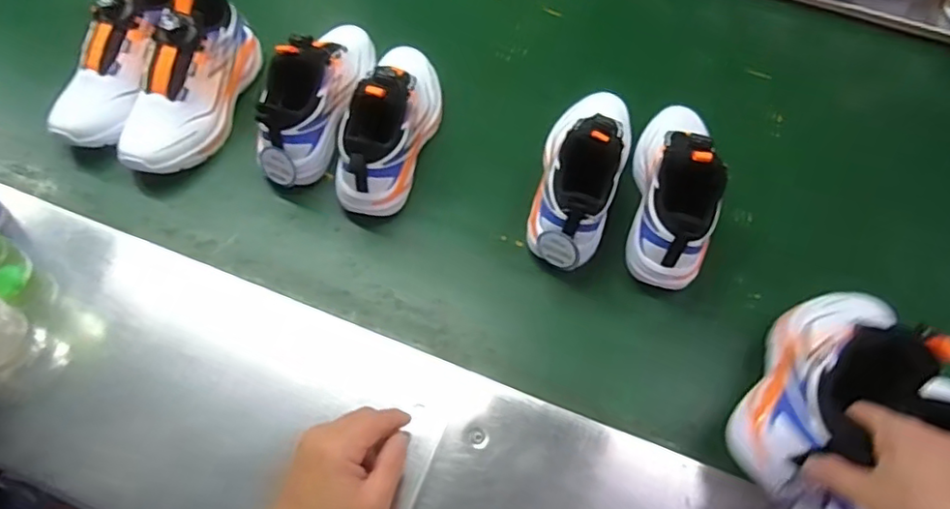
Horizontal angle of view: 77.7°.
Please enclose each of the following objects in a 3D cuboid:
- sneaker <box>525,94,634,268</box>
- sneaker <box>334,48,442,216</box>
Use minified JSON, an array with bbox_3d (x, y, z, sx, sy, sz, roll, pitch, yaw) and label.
[{"bbox_3d":[0.123,-0.099,0.681,0.084,0.131,0.234,14,59,9],"label":"sneaker"},{"bbox_3d":[-0.106,-0.169,0.710,0.093,0.137,0.245,12,59,8],"label":"sneaker"}]

